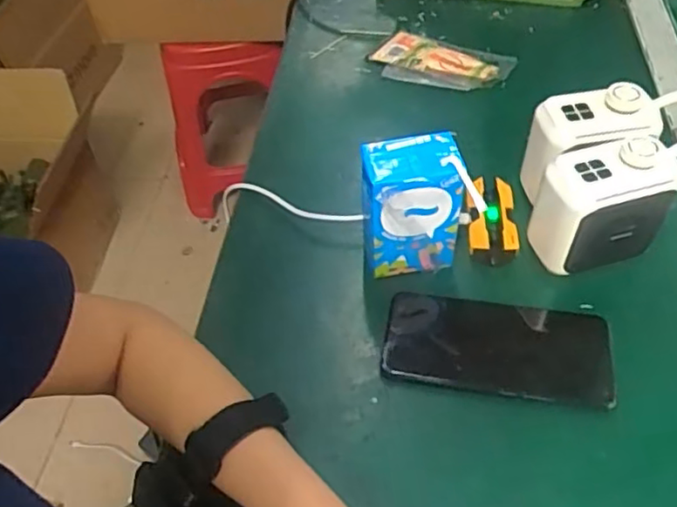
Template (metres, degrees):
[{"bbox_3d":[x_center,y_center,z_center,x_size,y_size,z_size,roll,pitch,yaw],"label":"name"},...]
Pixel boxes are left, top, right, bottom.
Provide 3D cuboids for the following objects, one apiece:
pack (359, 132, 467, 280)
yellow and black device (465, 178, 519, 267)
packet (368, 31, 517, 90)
[{"bbox_3d":[0.053,-0.030,0.455,0.076,0.107,0.048,-9,51,-5],"label":"pack"},{"bbox_3d":[0.123,-0.030,0.497,0.039,0.029,0.076,2,51,4],"label":"yellow and black device"},{"bbox_3d":[0.109,-0.205,0.661,0.142,0.011,0.082,25,58,20],"label":"packet"}]

